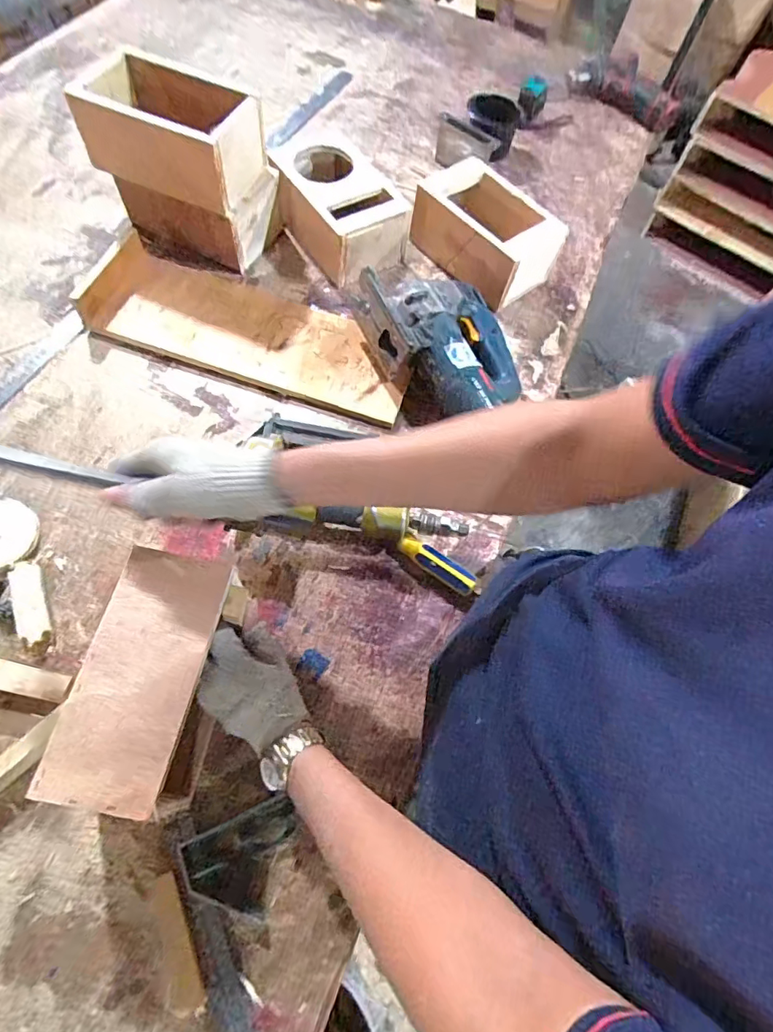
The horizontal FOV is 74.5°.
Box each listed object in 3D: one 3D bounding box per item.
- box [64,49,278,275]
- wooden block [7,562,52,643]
[{"bbox_3d":[-0.270,-0.470,0.683,0.219,0.164,0.126,22,65,4],"label":"box"},{"bbox_3d":[-0.361,0.086,0.515,0.027,0.013,0.082,-21,69,-15],"label":"wooden block"}]

